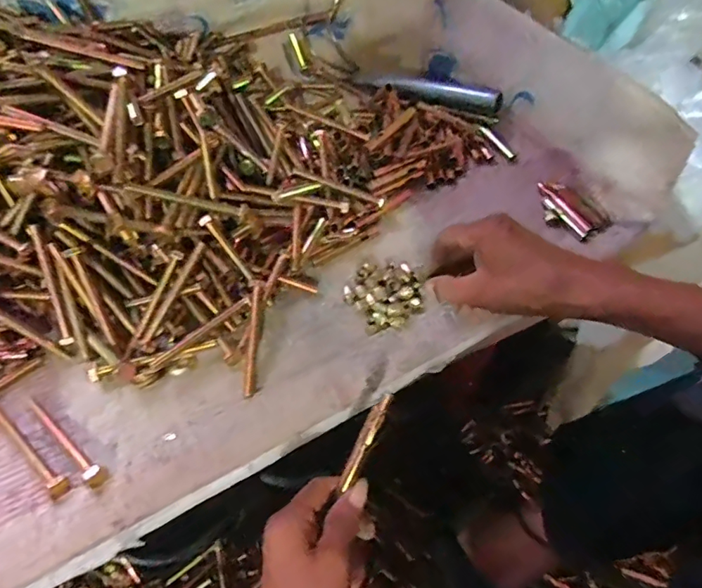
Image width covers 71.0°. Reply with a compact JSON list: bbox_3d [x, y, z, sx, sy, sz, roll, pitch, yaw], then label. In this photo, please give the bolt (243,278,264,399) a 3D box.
[{"bbox_3d":[-0.087,0.038,0.438,0.010,0.009,0.105,2,68,-4],"label":"bolt"}]

